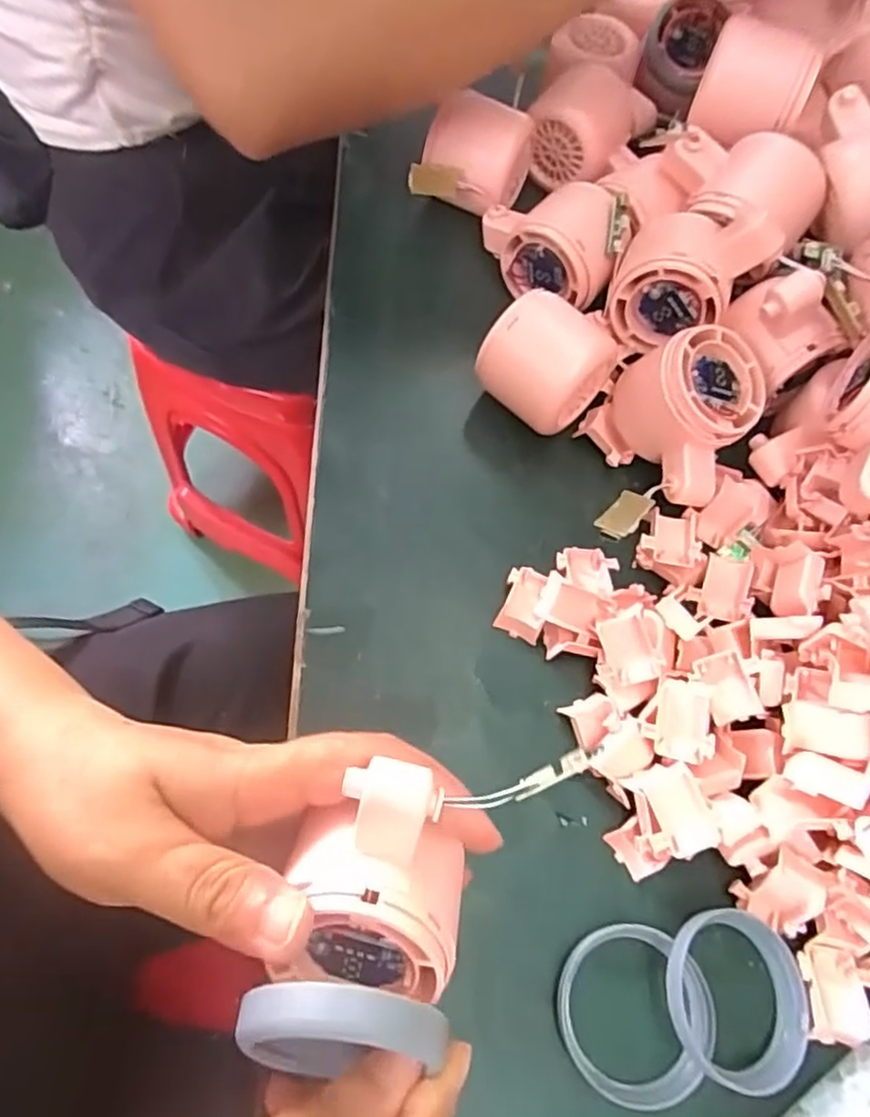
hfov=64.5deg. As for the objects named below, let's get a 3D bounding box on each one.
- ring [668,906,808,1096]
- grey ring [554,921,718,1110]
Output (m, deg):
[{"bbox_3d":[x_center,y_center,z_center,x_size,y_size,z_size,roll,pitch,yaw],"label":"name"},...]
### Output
[{"bbox_3d":[0.117,0.166,0.263,0.055,0.014,0.057,1,67,-3],"label":"ring"},{"bbox_3d":[0.076,0.173,0.263,0.055,0.013,0.059,1,67,-3],"label":"grey ring"}]

